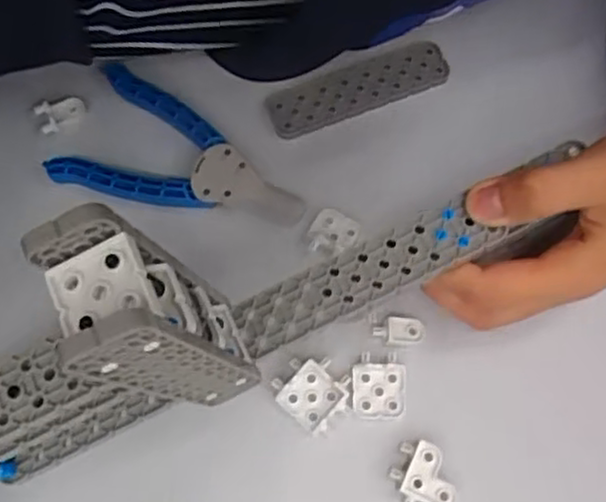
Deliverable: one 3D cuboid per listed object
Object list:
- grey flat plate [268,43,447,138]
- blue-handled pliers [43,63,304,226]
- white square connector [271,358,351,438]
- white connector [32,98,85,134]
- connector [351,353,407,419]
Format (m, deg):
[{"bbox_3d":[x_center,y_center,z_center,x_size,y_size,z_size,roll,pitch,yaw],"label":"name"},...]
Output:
[{"bbox_3d":[0.030,-0.087,0.391,0.099,0.007,0.027,-20,74,-7],"label":"grey flat plate"},{"bbox_3d":[-0.060,-0.053,0.371,0.126,0.009,0.066,13,72,3],"label":"blue-handled pliers"},{"bbox_3d":[0.005,0.066,0.338,0.033,0.006,0.030,39,76,11],"label":"white square connector"},{"bbox_3d":[-0.128,-0.073,0.382,0.025,0.007,0.017,-22,74,-8],"label":"white connector"},{"bbox_3d":[0.035,0.064,0.341,0.025,0.004,0.030,1,72,0],"label":"connector"}]

